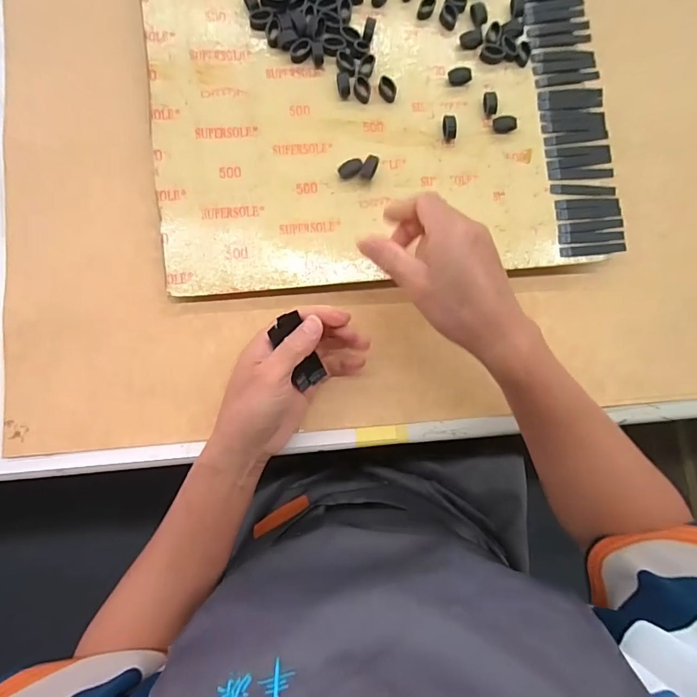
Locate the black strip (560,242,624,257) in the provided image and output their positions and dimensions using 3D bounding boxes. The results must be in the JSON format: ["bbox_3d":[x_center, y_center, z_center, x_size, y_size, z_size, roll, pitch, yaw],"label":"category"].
[{"bbox_3d":[0.227,-0.092,0.398,0.062,0.010,0.009,-4,87,-6],"label":"black strip"}]

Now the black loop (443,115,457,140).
[{"bbox_3d":[0.093,-0.205,0.394,0.011,0.014,0.022,-6,87,-6],"label":"black loop"}]

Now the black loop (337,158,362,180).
[{"bbox_3d":[0.002,-0.160,0.382,0.021,0.012,0.015,-28,90,-7],"label":"black loop"}]

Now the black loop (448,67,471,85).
[{"bbox_3d":[0.105,-0.257,0.403,0.020,0.010,0.012,-21,89,-7],"label":"black loop"}]

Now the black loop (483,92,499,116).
[{"bbox_3d":[0.132,-0.230,0.400,0.009,0.014,0.022,-3,87,-6],"label":"black loop"}]

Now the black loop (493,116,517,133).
[{"bbox_3d":[0.147,-0.210,0.400,0.023,0.009,0.013,-10,88,-7],"label":"black loop"}]

